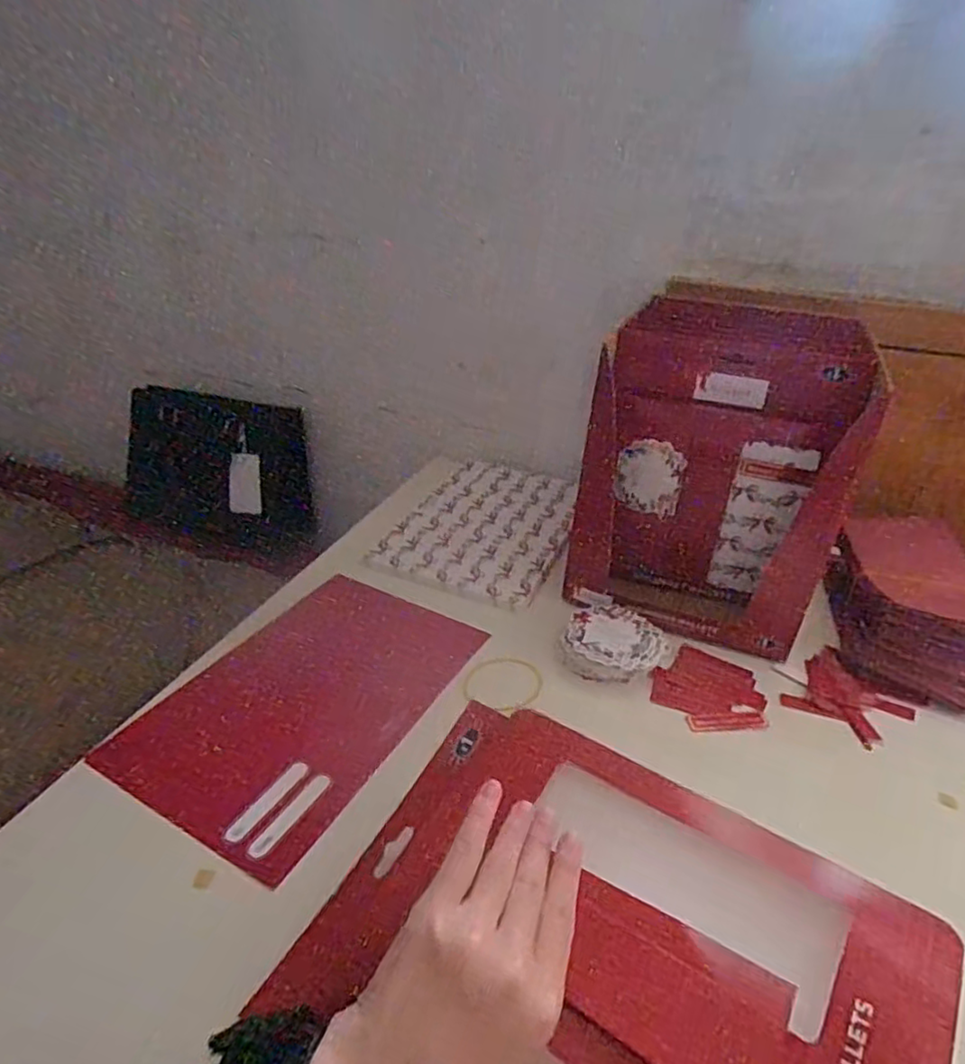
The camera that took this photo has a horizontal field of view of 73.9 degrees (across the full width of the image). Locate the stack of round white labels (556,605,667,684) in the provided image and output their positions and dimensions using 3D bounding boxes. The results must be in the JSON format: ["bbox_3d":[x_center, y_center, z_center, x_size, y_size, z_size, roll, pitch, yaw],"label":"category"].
[{"bbox_3d":[0.105,0.094,0.536,0.080,0.026,0.074,-6,30,-17],"label":"stack of round white labels"}]

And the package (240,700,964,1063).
[{"bbox_3d":[0.046,0.197,0.278,0.247,0.020,0.197,21,57,29],"label":"package"}]

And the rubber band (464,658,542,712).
[{"bbox_3d":[0.018,0.120,0.513,0.055,0.006,0.065,17,31,22],"label":"rubber band"}]

